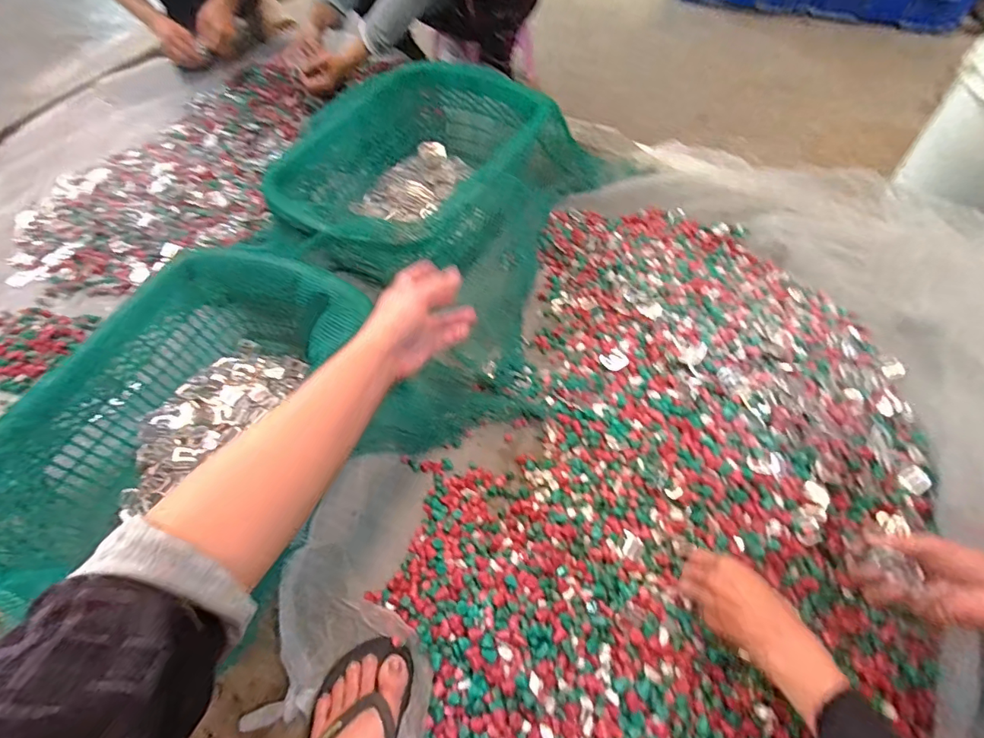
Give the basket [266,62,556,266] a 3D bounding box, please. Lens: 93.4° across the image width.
[{"bbox_3d":[-0.132,-0.372,0.864,0.364,0.140,0.460,26,64,18],"label":"basket"}]

